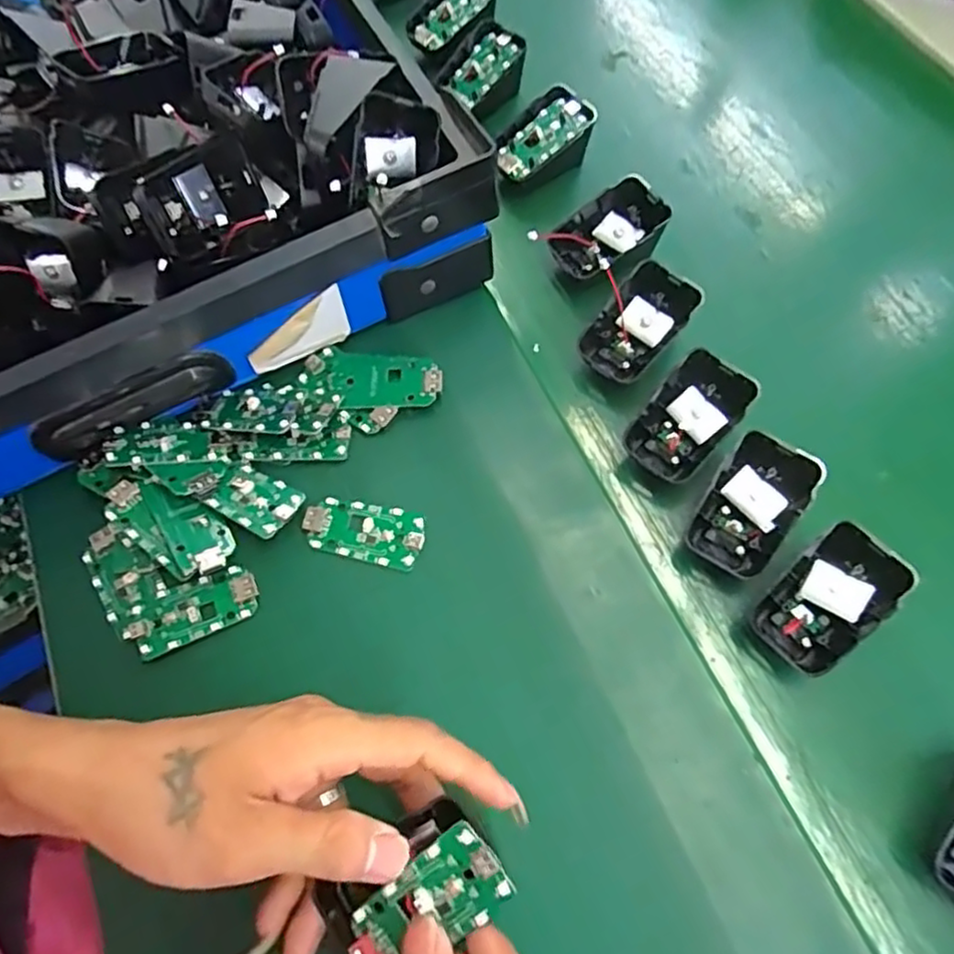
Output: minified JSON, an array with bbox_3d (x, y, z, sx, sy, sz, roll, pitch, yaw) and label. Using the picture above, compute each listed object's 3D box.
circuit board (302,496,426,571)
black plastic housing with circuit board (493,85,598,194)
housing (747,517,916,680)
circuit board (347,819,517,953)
[{"bbox_3d":[-0.060,0.029,0.356,0.063,0.009,0.032,11,66,7],"label":"circuit board"},{"bbox_3d":[0.040,-0.219,0.451,0.067,0.047,0.039,-37,70,-14],"label":"black plastic housing with circuit board"},{"bbox_3d":[0.169,0.059,0.322,0.069,0.025,0.046,-47,62,8],"label":"housing"},{"bbox_3d":[-0.019,0.156,0.244,0.064,0.007,0.031,-36,70,5],"label":"circuit board"}]

